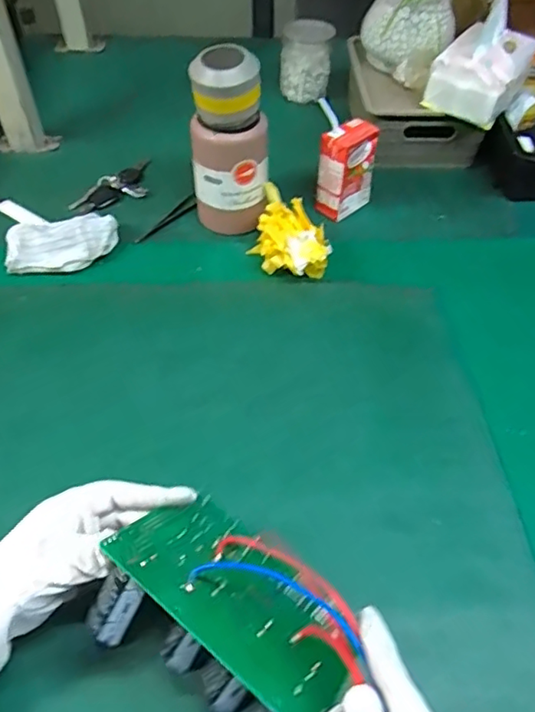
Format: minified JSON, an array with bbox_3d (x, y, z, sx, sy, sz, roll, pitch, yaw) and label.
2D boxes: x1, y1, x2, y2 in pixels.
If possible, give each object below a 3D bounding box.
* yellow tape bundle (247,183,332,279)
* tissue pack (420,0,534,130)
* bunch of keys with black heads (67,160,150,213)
[{"bbox_3d":[0.027,-0.142,0.679,0.092,0.056,0.111,6,51,4],"label":"yellow tape bundle"},{"bbox_3d":[0.280,-0.384,0.737,0.105,0.106,0.130,25,54,18],"label":"tissue pack"},{"bbox_3d":[-0.203,-0.233,0.786,0.060,0.012,0.141,35,58,25],"label":"bunch of keys with black heads"}]

